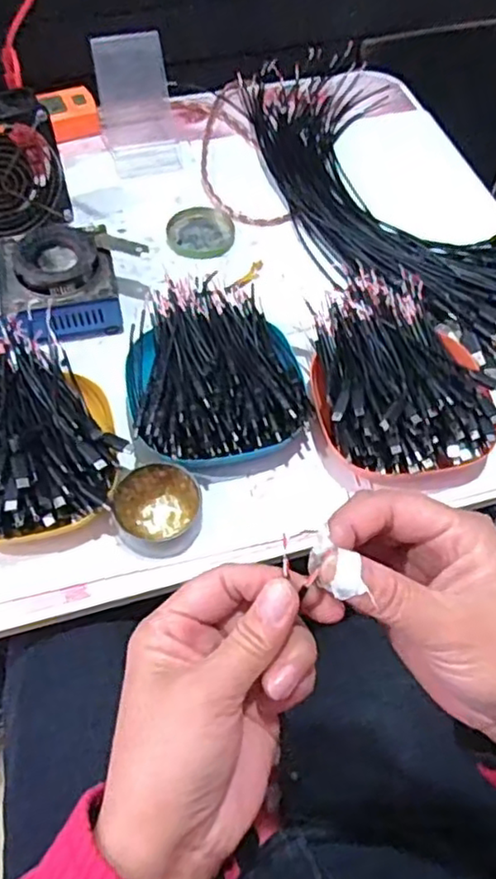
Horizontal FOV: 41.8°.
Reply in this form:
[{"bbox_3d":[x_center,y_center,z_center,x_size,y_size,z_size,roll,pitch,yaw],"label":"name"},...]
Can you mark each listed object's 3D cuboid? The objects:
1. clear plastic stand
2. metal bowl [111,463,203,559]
[{"bbox_3d":[-0.115,-0.348,0.683,0.076,0.097,0.100,-8,60,-7],"label":"clear plastic stand"},{"bbox_3d":[-0.066,0.050,0.471,0.061,0.025,0.061,1,59,-1],"label":"metal bowl"}]

